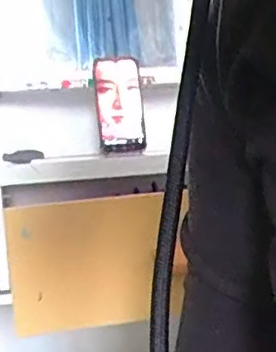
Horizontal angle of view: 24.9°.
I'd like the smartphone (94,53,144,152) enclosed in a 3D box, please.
[{"bbox_3d":[-0.030,-0.117,1.015,0.072,0.157,0.007,-3,-7,-17],"label":"smartphone"}]

